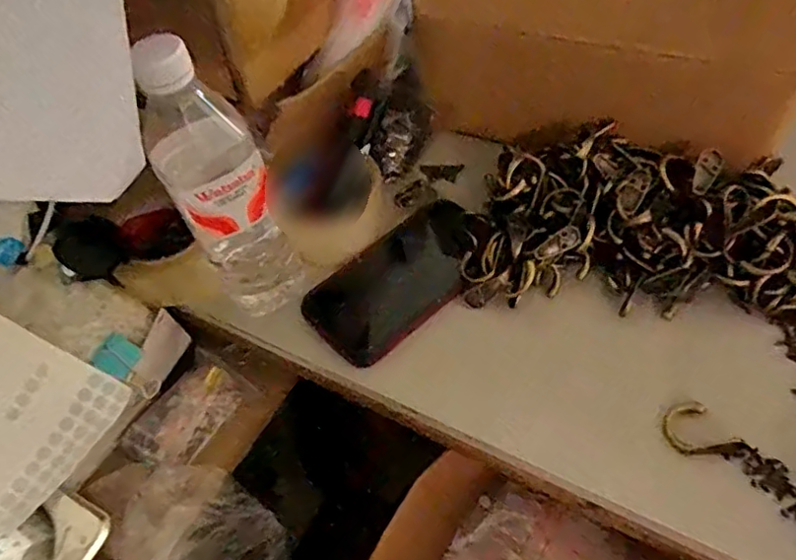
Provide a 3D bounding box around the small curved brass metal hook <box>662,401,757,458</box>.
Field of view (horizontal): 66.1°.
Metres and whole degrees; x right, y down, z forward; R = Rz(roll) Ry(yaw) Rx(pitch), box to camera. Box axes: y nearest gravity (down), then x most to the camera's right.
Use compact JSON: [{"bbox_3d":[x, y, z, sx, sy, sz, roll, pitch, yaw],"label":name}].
[{"bbox_3d":[0.194,0.100,0.389,0.035,0.005,0.050,-36,58,-18],"label":"small curved brass metal hook"}]

